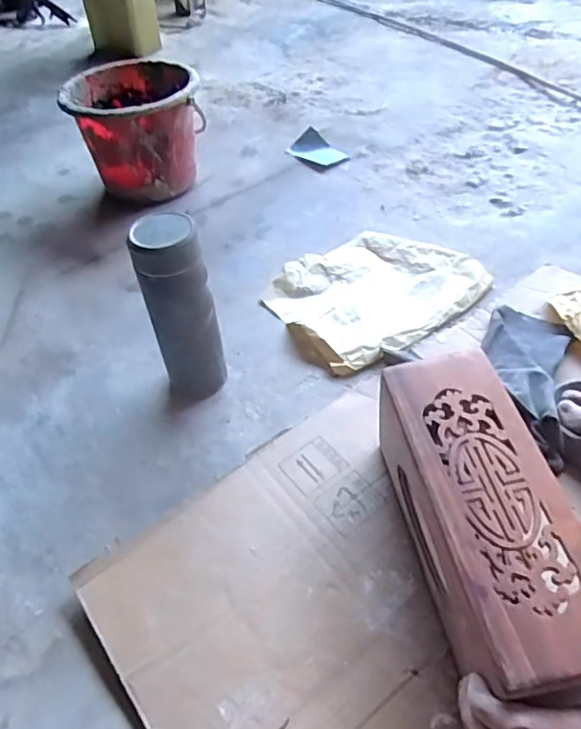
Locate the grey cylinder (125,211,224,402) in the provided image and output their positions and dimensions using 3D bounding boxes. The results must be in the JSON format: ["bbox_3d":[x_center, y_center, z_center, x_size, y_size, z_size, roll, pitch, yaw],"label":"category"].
[{"bbox_3d":[-0.117,-0.055,0.618,0.068,0.209,0.063,-20,50,-13],"label":"grey cylinder"}]

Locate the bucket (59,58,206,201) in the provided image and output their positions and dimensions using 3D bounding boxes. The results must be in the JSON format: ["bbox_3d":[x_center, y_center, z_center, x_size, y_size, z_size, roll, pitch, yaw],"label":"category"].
[{"bbox_3d":[-0.252,-0.392,0.971,0.193,0.166,0.193,-2,48,2],"label":"bucket"}]

